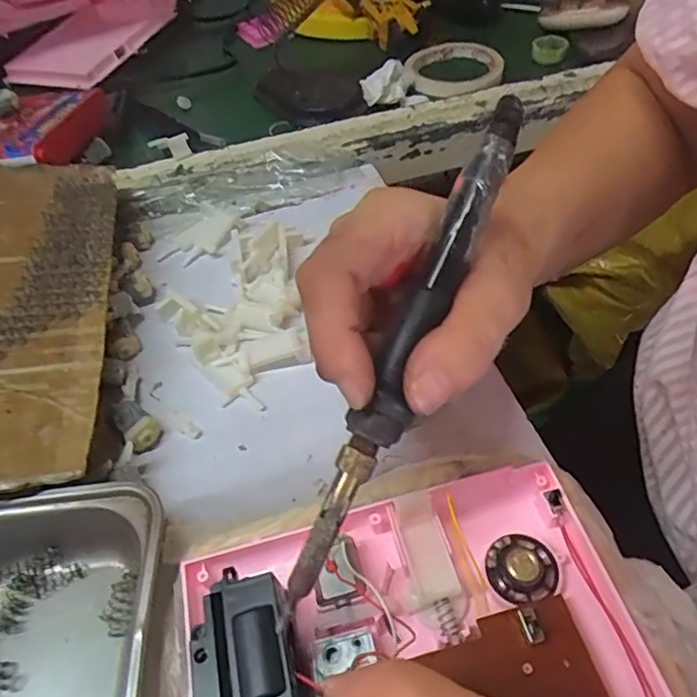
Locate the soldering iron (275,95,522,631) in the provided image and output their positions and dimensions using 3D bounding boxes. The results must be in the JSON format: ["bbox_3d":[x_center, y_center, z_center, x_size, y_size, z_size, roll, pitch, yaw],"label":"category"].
[{"bbox_3d":[0.020,-0.001,0.196,0.018,0.015,0.188,22,82,21],"label":"soldering iron"}]

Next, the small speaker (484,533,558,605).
[{"bbox_3d":[0.069,0.086,0.231,0.027,0.010,0.026,-2,49,2],"label":"small speaker"}]

